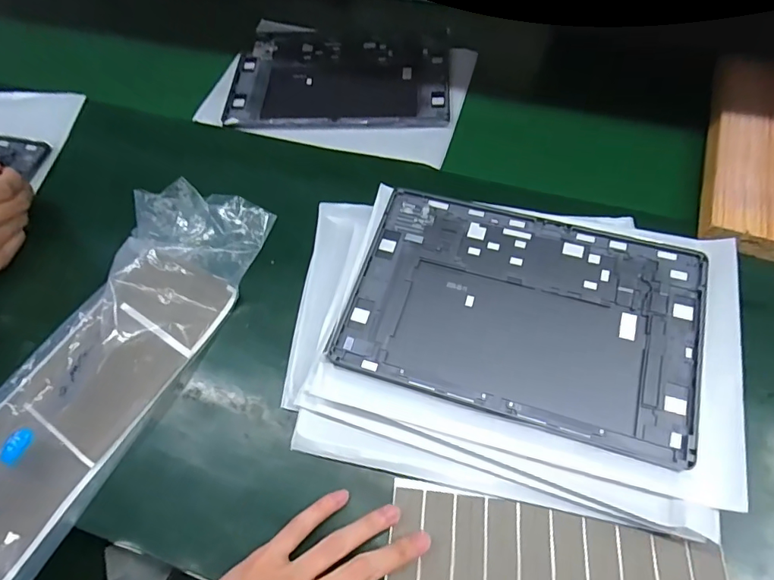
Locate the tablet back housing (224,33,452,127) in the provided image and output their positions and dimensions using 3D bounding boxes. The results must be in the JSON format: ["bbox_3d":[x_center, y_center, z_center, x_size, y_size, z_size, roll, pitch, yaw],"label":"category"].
[{"bbox_3d":[-0.054,-0.253,0.571,0.254,0.010,0.169,0,60,3],"label":"tablet back housing"}]

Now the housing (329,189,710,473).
[{"bbox_3d":[0.102,0.014,0.370,0.253,0.012,0.167,15,66,12],"label":"housing"}]

